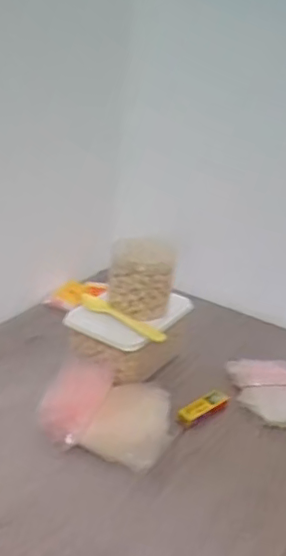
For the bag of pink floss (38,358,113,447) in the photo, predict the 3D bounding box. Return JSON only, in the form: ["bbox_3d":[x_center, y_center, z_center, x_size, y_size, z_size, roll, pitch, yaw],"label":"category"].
[{"bbox_3d":[-0.087,0.160,0.779,0.070,0.063,0.142,12,25,11],"label":"bag of pink floss"}]

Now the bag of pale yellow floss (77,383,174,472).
[{"bbox_3d":[-0.011,0.191,0.765,0.095,0.041,0.127,14,26,15],"label":"bag of pale yellow floss"}]

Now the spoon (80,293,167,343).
[{"bbox_3d":[-0.037,0.055,0.859,0.166,0.020,0.025,25,30,34],"label":"spoon"}]

